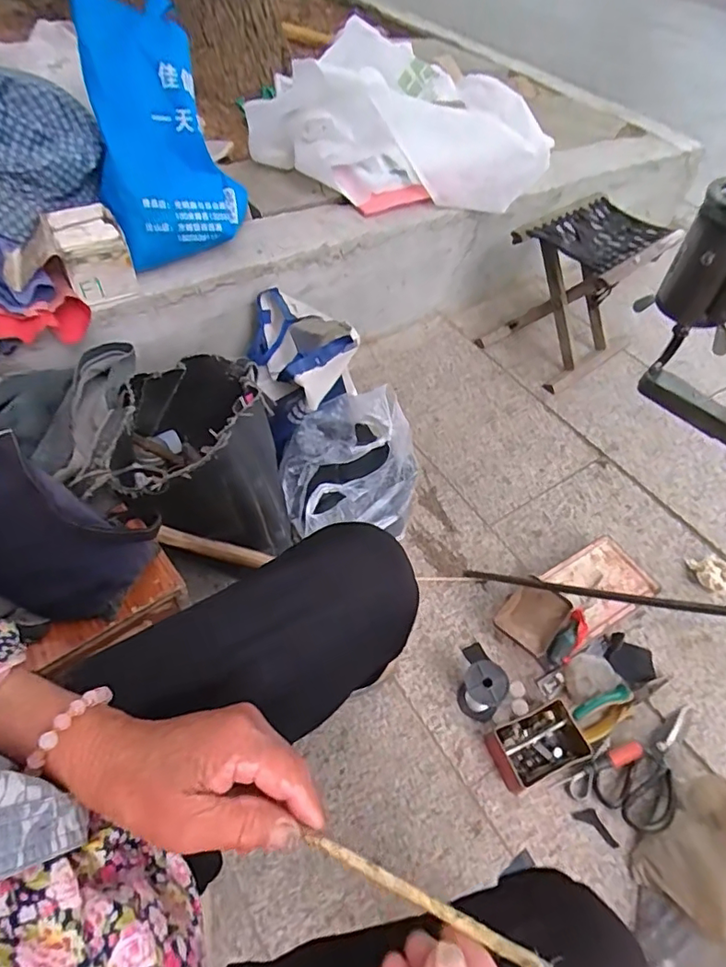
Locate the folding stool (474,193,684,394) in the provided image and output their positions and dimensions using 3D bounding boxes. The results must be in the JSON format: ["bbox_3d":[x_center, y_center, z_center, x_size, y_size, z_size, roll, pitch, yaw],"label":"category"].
[{"bbox_3d":[0.441,-0.399,1.160,0.251,0.287,0.226,-33,61,-26],"label":"folding stool"}]

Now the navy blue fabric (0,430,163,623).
[{"bbox_3d":[-0.397,0.039,0.618,0.298,0.084,0.142,34,55,-2],"label":"navy blue fabric"}]

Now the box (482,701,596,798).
[{"bbox_3d":[0.238,0.357,0.740,0.121,0.033,0.084,-16,55,-16],"label":"box"}]

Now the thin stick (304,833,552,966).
[{"bbox_3d":[0.024,0.190,0.251,0.120,0.005,0.007,8,48,31],"label":"thin stick"}]

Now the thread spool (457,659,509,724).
[{"bbox_3d":[0.166,0.290,0.758,0.060,0.096,0.050,36,58,22],"label":"thread spool"}]

